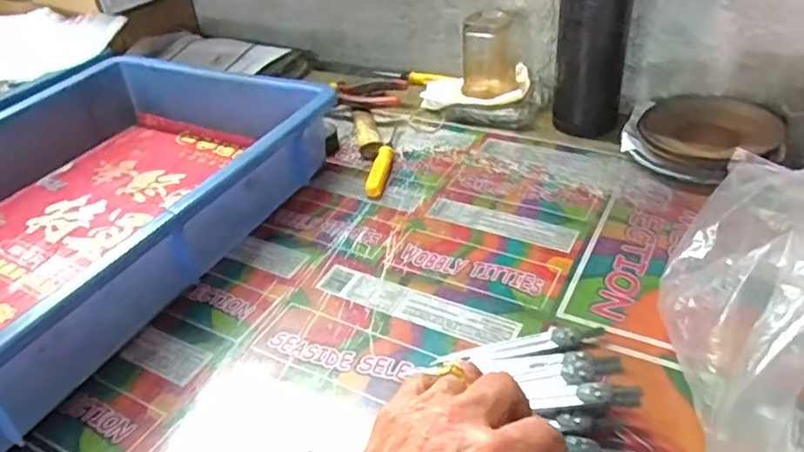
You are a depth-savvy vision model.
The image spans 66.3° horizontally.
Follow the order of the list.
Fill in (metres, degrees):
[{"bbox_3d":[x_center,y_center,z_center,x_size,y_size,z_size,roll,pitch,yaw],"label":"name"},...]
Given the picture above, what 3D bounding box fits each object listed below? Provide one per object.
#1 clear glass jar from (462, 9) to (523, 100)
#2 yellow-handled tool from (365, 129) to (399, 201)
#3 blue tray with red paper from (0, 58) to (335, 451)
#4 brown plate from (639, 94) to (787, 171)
[{"bbox_3d":[0.096,-0.182,0.657,0.058,0.085,0.055,5,39,14],"label":"clear glass jar"},{"bbox_3d":[-0.016,-0.065,0.593,0.015,0.011,0.115,3,38,10],"label":"yellow-handled tool"},{"bbox_3d":[-0.285,-0.018,0.509,0.321,0.081,0.448,15,42,25],"label":"blue tray with red paper"},{"bbox_3d":[0.280,-0.090,0.556,0.113,0.022,0.109,-3,38,3],"label":"brown plate"}]

